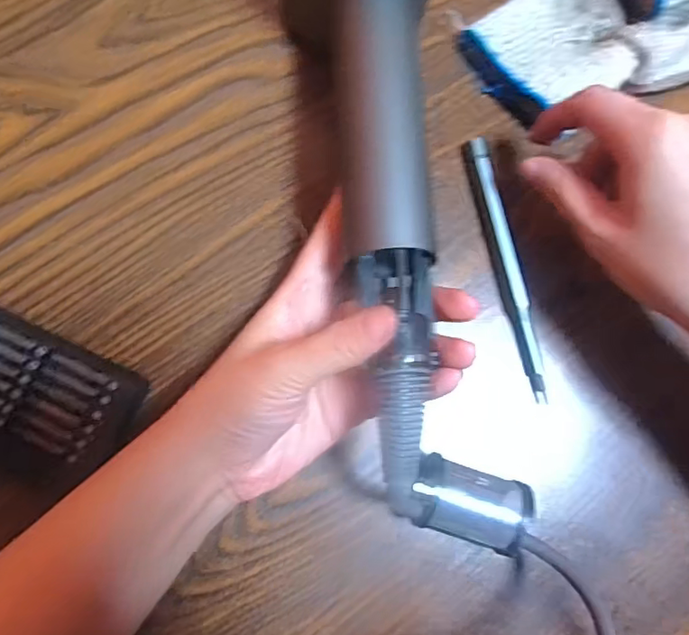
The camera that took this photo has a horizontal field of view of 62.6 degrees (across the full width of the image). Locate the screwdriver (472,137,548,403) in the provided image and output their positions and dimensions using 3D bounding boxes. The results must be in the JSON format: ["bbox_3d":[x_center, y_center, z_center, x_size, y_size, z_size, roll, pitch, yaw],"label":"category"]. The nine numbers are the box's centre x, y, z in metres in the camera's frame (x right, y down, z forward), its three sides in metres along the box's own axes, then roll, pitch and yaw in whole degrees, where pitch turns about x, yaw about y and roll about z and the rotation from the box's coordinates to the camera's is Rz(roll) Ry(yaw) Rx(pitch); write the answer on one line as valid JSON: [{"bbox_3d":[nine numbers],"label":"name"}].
[{"bbox_3d":[0.084,-0.025,0.286,0.008,0.011,0.133,-13,84,-7],"label":"screwdriver"}]

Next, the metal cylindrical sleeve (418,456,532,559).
[{"bbox_3d":[0.055,0.083,0.257,0.052,0.032,0.029,19,81,-2],"label":"metal cylindrical sleeve"}]

